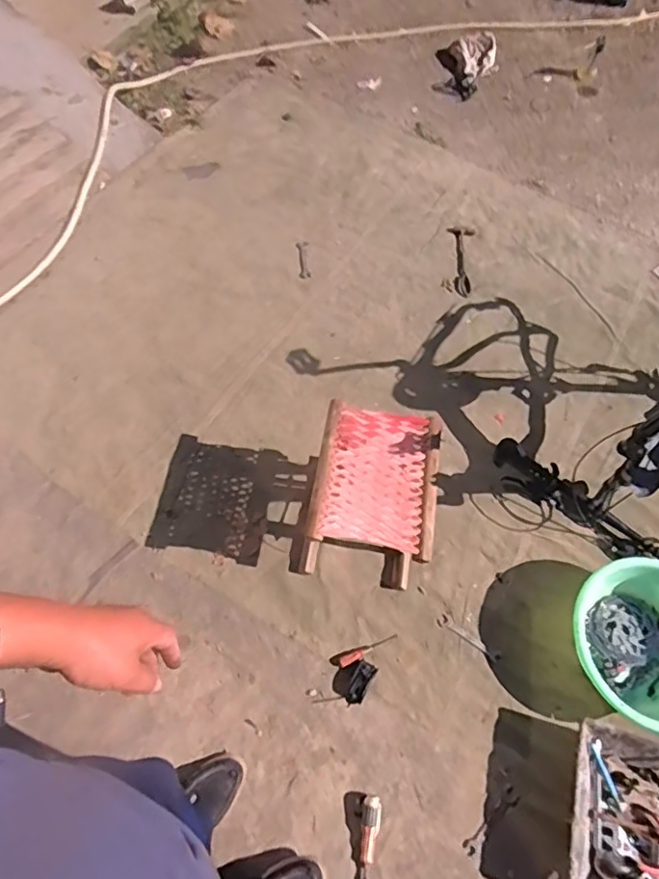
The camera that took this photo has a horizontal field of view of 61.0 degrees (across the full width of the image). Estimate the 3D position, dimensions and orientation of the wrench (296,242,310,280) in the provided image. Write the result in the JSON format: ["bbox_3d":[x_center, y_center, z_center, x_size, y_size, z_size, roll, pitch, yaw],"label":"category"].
[{"bbox_3d":[-0.086,-0.593,1.848,0.038,0.009,0.149,-3,63,-4],"label":"wrench"}]

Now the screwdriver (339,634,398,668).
[{"bbox_3d":[0.092,0.489,1.300,0.147,0.022,0.022,-21,65,-13],"label":"screwdriver"}]

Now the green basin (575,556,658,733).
[{"bbox_3d":[0.732,0.465,1.287,0.327,0.136,0.370,7,66,2],"label":"green basin"}]

